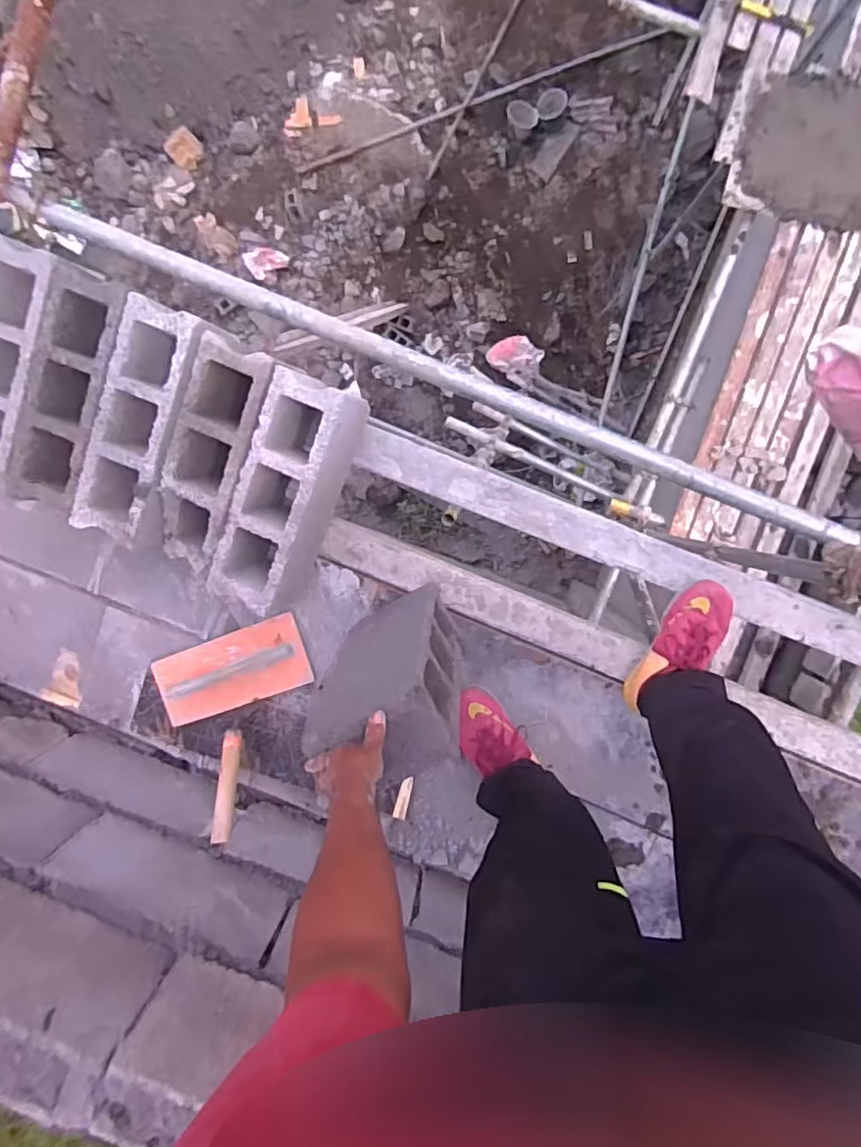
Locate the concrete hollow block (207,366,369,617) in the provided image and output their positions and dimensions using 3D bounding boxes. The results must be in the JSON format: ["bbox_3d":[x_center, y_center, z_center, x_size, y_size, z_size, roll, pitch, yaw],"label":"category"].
[{"bbox_3d":[-0.256,-0.137,1.117,0.137,0.239,0.415,22,99,2],"label":"concrete hollow block"}]

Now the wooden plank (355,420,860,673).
[{"bbox_3d":[0.578,0.037,1.124,1.427,0.037,0.107,21,97,2],"label":"wooden plank"}]

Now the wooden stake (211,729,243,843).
[{"bbox_3d":[-0.397,0.412,1.177,0.037,0.022,0.206,-1,65,3],"label":"wooden stake"}]

